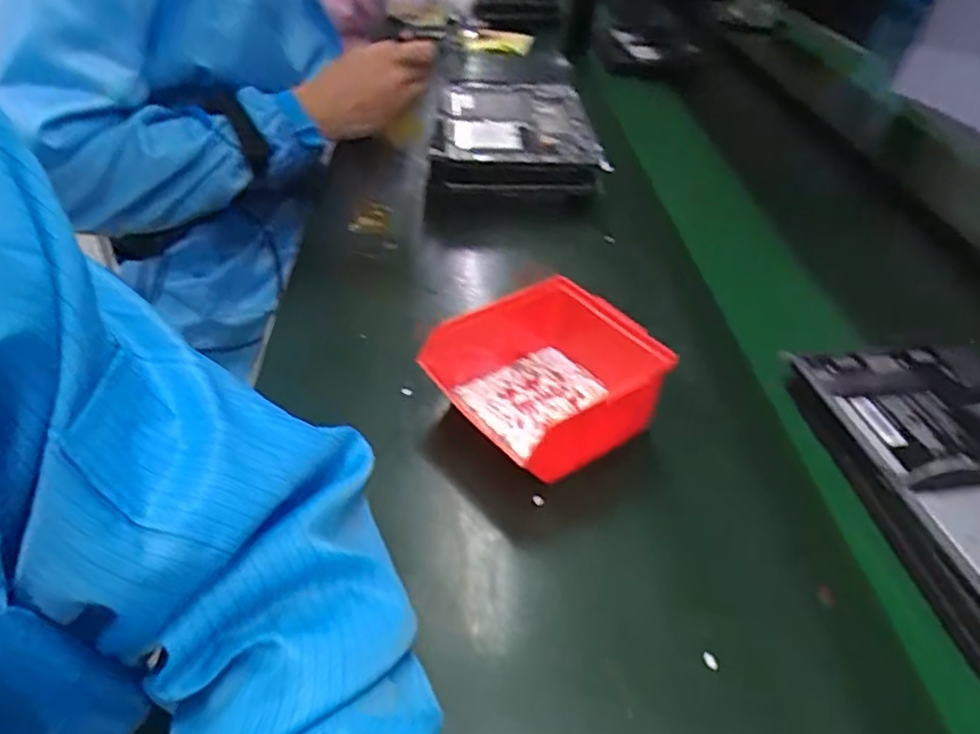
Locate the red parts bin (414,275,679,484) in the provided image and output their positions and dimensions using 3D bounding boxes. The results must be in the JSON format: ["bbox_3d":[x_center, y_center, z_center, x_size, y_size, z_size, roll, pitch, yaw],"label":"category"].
[{"bbox_3d":[0.043,0.010,0.476,0.130,0.074,0.139,-29,49,-34],"label":"red parts bin"}]

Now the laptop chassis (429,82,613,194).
[{"bbox_3d":[0.032,-0.305,0.834,0.188,0.039,0.296,3,38,-1],"label":"laptop chassis"}]

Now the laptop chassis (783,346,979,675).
[{"bbox_3d":[0.328,0.072,0.448,0.168,0.031,0.251,-3,39,-9],"label":"laptop chassis"}]

